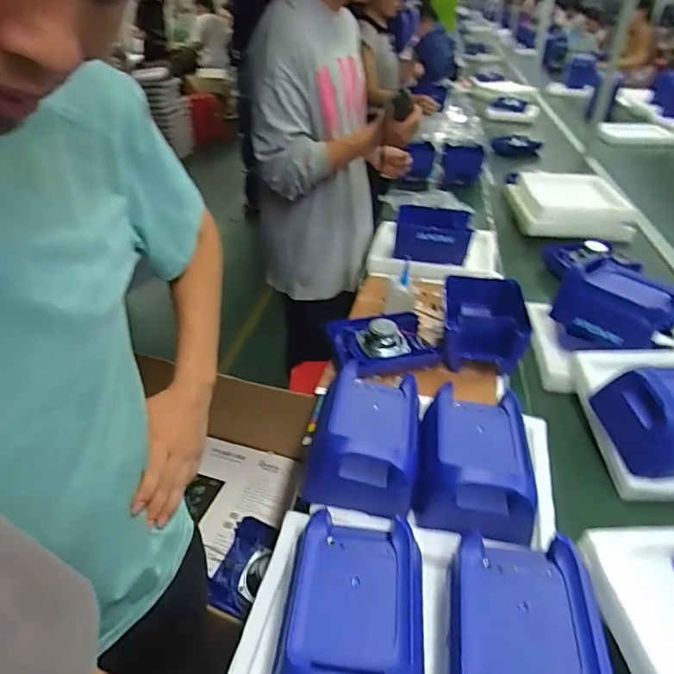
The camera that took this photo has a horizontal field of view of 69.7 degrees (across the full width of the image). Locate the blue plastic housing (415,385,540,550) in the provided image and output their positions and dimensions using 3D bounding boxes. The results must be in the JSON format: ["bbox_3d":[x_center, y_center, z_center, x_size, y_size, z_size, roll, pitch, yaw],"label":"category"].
[{"bbox_3d":[0.204,0.183,0.731,0.163,0.102,0.219,5,37,5],"label":"blue plastic housing"}]

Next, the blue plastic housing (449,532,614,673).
[{"bbox_3d":[0.201,0.333,0.515,0.156,0.123,0.215,6,38,6],"label":"blue plastic housing"}]

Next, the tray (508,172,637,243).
[{"bbox_3d":[0.768,-0.438,1.602,0.313,0.120,0.313,1,37,-1],"label":"tray"}]

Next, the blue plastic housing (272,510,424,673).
[{"bbox_3d":[0.021,0.320,0.551,0.155,0.108,0.219,5,37,4],"label":"blue plastic housing"}]

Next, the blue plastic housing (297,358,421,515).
[{"bbox_3d":[0.056,0.153,0.753,0.134,0.112,0.217,7,38,7],"label":"blue plastic housing"}]

